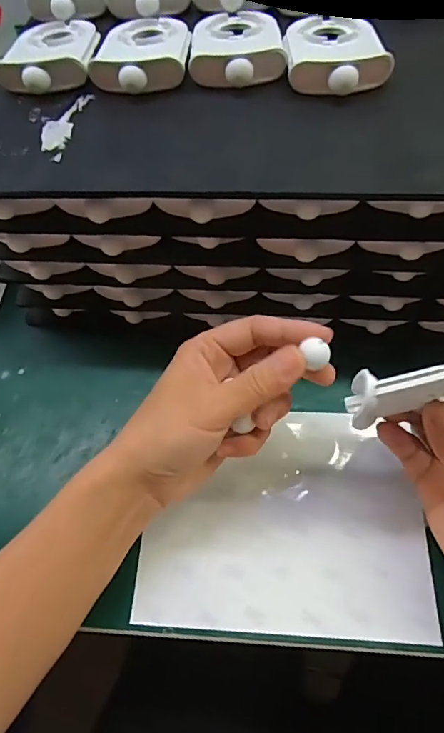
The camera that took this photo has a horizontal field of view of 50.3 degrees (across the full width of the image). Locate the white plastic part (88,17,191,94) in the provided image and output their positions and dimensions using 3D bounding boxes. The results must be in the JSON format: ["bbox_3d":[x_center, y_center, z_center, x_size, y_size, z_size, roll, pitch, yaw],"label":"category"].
[{"bbox_3d":[-0.051,-0.209,0.306,0.059,0.015,0.088,1,61,5],"label":"white plastic part"}]

